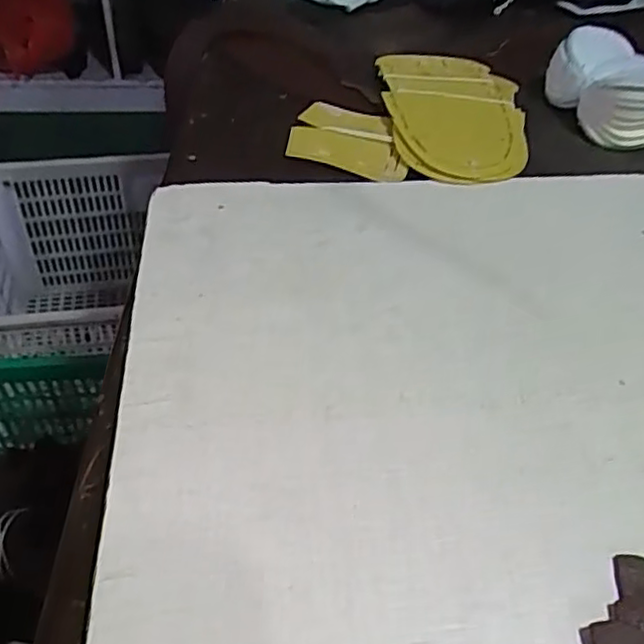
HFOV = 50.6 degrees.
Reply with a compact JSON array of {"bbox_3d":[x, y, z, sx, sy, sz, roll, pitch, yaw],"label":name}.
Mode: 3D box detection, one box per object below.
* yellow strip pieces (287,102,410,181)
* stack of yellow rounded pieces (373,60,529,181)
[{"bbox_3d":[0.022,-0.127,0.473,0.082,0.008,0.072,14,45,11],"label":"yellow strip pieces"},{"bbox_3d":[0.100,-0.156,0.506,0.104,0.012,0.176,0,44,-4],"label":"stack of yellow rounded pieces"}]

